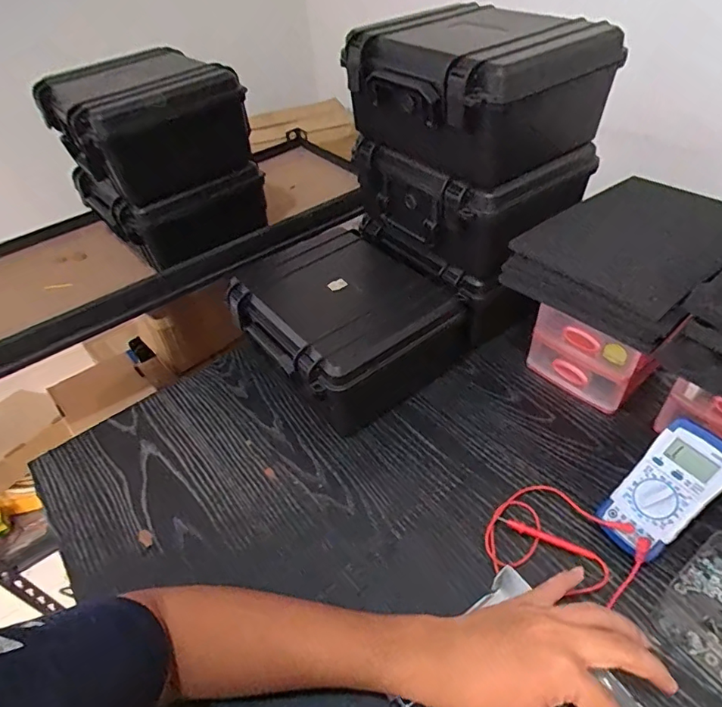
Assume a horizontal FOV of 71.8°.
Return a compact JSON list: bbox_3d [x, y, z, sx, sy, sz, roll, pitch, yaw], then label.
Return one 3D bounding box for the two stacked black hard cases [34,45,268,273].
[{"bbox_3d":[-0.324,-0.315,0.798,0.236,0.241,0.277,-33,50,-25],"label":"two stacked black hard cases"}]

